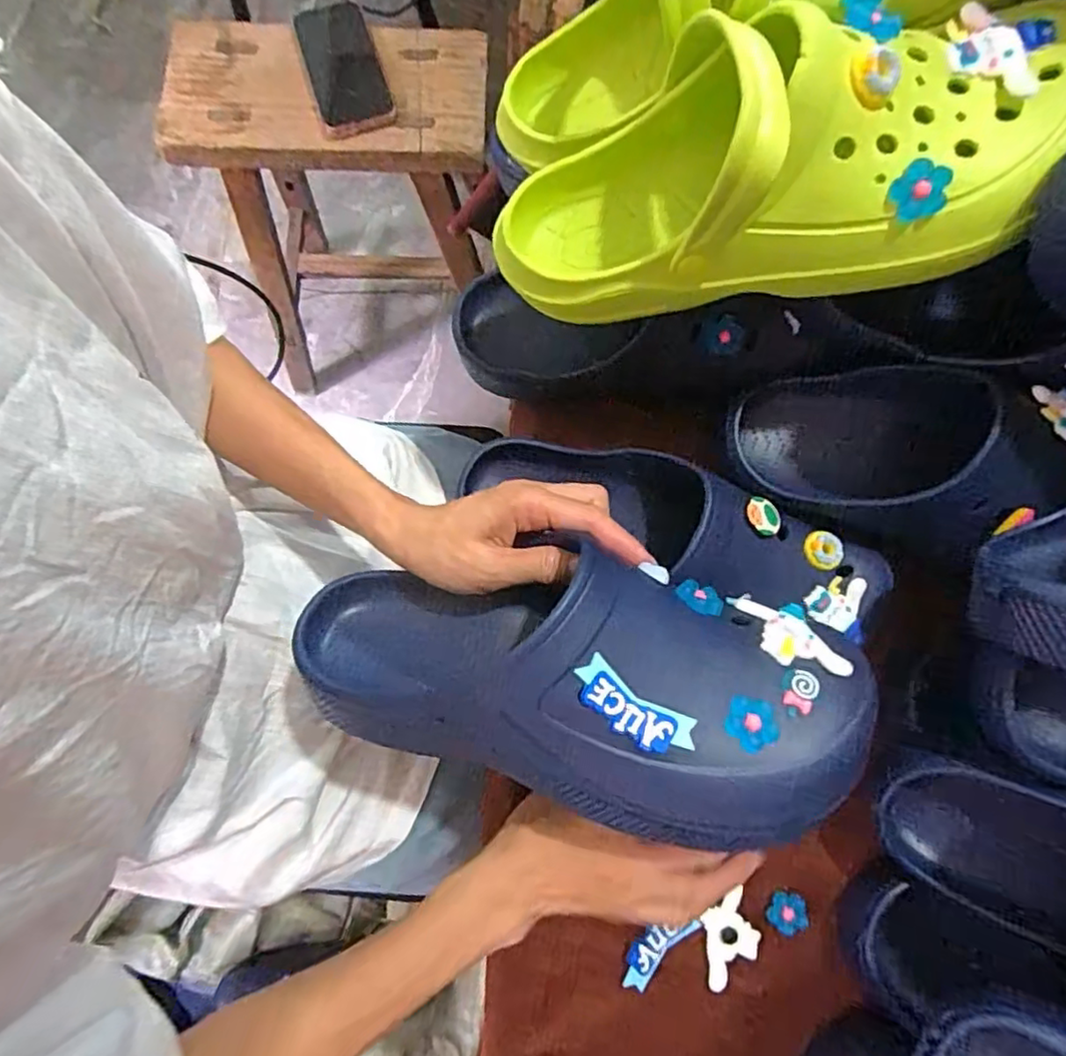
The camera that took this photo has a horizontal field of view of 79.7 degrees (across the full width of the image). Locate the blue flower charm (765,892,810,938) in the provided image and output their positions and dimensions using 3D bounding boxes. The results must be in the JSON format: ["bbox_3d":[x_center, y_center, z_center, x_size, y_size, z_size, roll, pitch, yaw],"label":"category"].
[{"bbox_3d":[0.164,0.247,0.409,0.023,0.006,0.025,0,79,0],"label":"blue flower charm"}]

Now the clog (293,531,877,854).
[{"bbox_3d":[0.015,0.072,0.326,0.293,0.089,0.125,8,79,12],"label":"clog"}]

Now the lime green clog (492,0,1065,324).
[{"bbox_3d":[0.112,-0.181,0.299,0.282,0.110,0.110,-4,78,22],"label":"lime green clog"}]

